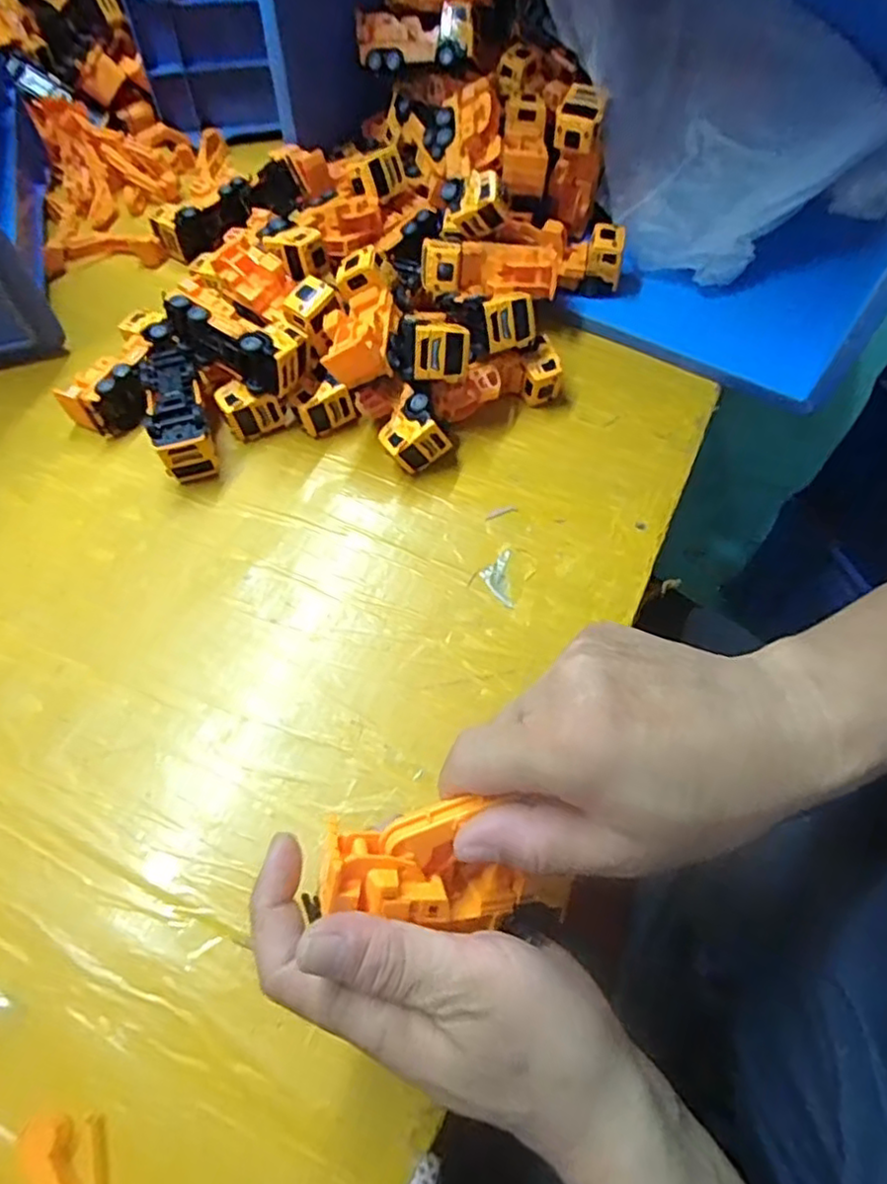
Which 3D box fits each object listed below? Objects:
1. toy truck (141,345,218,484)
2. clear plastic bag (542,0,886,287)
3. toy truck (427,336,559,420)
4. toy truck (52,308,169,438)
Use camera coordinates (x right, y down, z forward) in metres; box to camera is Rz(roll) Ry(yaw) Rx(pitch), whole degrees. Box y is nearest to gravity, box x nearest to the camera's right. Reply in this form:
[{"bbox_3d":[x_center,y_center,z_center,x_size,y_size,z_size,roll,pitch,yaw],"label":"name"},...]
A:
[{"bbox_3d":[-0.190,-0.130,0.474,0.044,0.043,0.109,-15,61,-8],"label":"toy truck"},{"bbox_3d":[0.152,-0.453,0.507,0.458,0.132,0.183,44,66,-10],"label":"clear plastic bag"},{"bbox_3d":[0.039,-0.151,0.489,0.100,0.042,0.035,-25,63,-13],"label":"toy truck"},{"bbox_3d":[-0.239,-0.167,0.497,0.048,0.033,0.100,21,63,12],"label":"toy truck"}]

